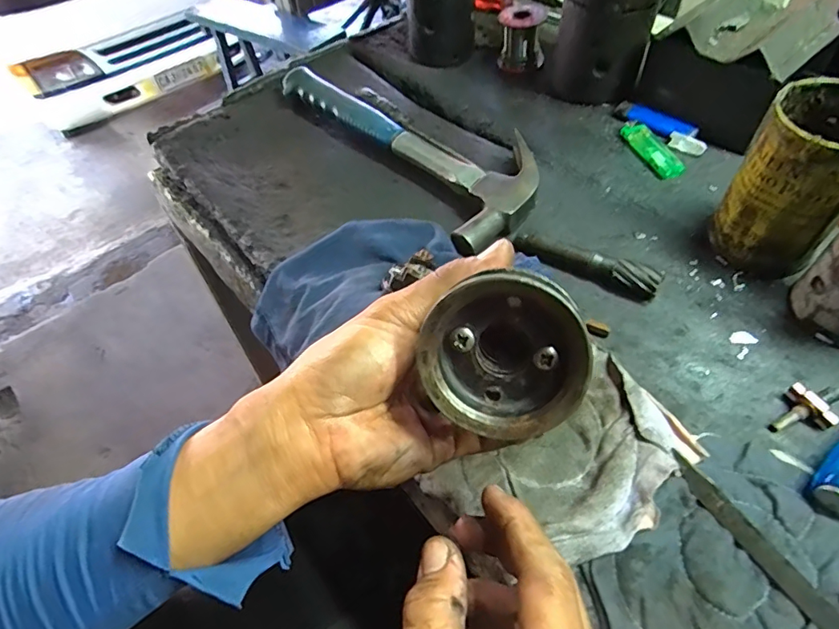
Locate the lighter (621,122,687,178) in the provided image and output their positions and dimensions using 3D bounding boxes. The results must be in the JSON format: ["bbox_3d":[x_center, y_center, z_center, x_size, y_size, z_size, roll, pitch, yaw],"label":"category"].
[{"bbox_3d":[0.218,-0.154,0.461,0.026,0.012,0.072,-15,53,-8],"label":"lighter"}]

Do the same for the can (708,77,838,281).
[{"bbox_3d":[0.263,-0.090,0.349,0.076,0.117,0.077,-2,52,3],"label":"can"}]

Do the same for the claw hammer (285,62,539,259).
[{"bbox_3d":[-0.014,-0.184,0.507,0.115,0.041,0.334,-32,56,-19],"label":"claw hammer"}]

